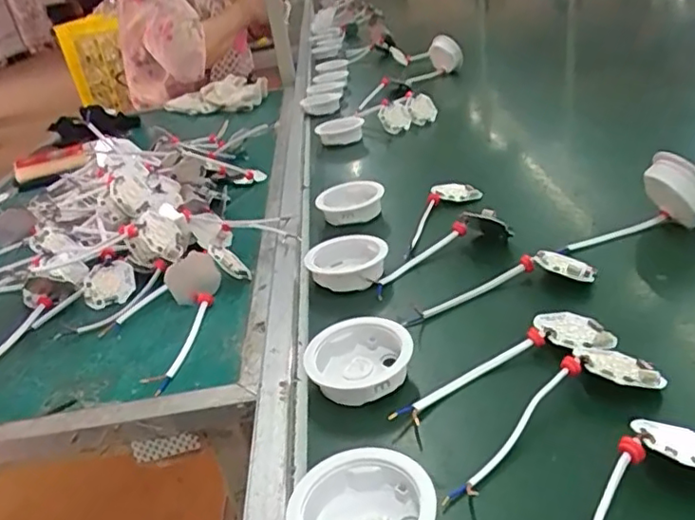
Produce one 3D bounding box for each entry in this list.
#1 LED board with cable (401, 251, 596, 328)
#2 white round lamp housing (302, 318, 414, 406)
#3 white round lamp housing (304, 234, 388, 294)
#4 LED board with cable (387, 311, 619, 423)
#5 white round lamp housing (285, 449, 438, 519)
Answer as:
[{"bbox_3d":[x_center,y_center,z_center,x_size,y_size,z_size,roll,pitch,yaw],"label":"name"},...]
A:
[{"bbox_3d":[0.116,0.019,0.482,0.156,0.019,0.041,-10,31,-9],"label":"LED board with cable"},{"bbox_3d":[0.006,0.069,0.412,0.069,0.029,0.065,-4,30,2],"label":"white round lamp housing"},{"bbox_3d":[0.001,-0.002,0.540,0.071,0.025,0.066,-4,30,2],"label":"white round lamp housing"},{"bbox_3d":[0.100,0.069,0.405,0.168,0.020,0.045,-16,32,-17],"label":"LED board with cable"},{"bbox_3d":[0.007,0.130,0.304,0.070,0.027,0.067,-4,30,2],"label":"white round lamp housing"}]

